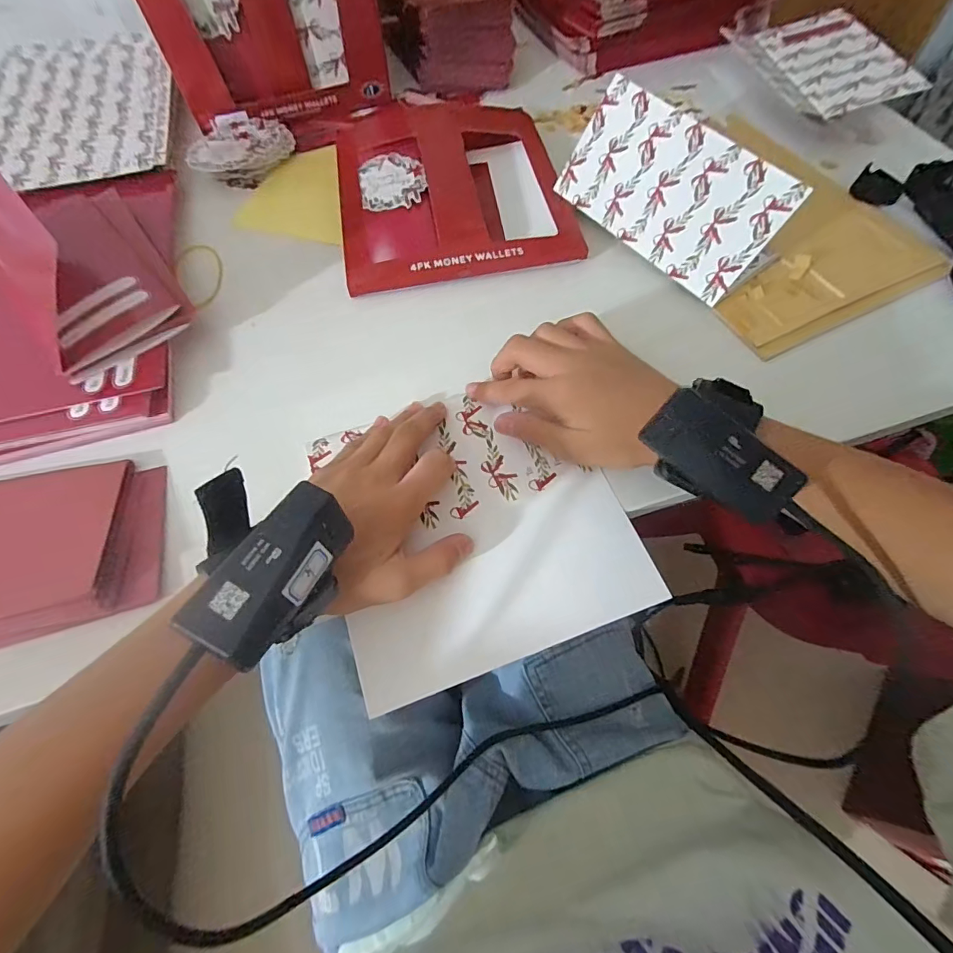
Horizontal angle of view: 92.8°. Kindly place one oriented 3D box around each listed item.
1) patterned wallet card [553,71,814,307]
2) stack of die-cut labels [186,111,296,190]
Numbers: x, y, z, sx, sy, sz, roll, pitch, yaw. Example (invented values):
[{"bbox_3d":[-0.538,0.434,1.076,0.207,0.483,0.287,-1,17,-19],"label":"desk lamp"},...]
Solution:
[{"bbox_3d":[0.143,-0.218,0.343,0.173,0.084,0.004,48,37,18],"label":"patterned wallet card"},{"bbox_3d":[-0.221,-0.314,0.435,0.083,0.023,0.093,3,62,3],"label":"stack of die-cut labels"}]

